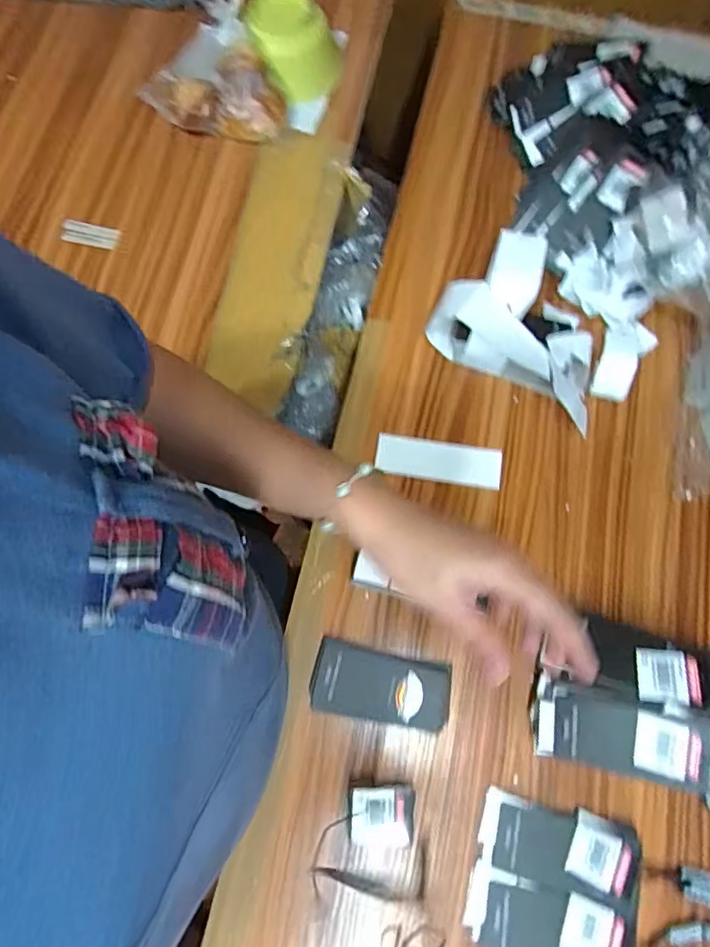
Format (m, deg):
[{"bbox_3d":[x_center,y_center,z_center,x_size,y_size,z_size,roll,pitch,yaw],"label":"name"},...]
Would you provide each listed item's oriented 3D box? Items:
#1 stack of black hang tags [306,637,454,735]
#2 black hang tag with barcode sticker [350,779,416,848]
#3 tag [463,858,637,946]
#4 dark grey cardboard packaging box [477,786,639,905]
[{"bbox_3d":[0.022,0.181,0.464,0.115,0.011,0.057,11,73,3],"label":"stack of black hang tags"},{"bbox_3d":[0.022,0.271,0.436,0.052,0.006,0.042,5,72,1],"label":"black hang tag with barcode sticker"},{"bbox_3d":[0.146,0.343,0.412,0.123,0.006,0.054,14,70,9],"label":"tag"},{"bbox_3d":[0.160,0.292,0.427,0.116,0.012,0.054,11,73,3],"label":"dark grey cardboard packaging box"}]

